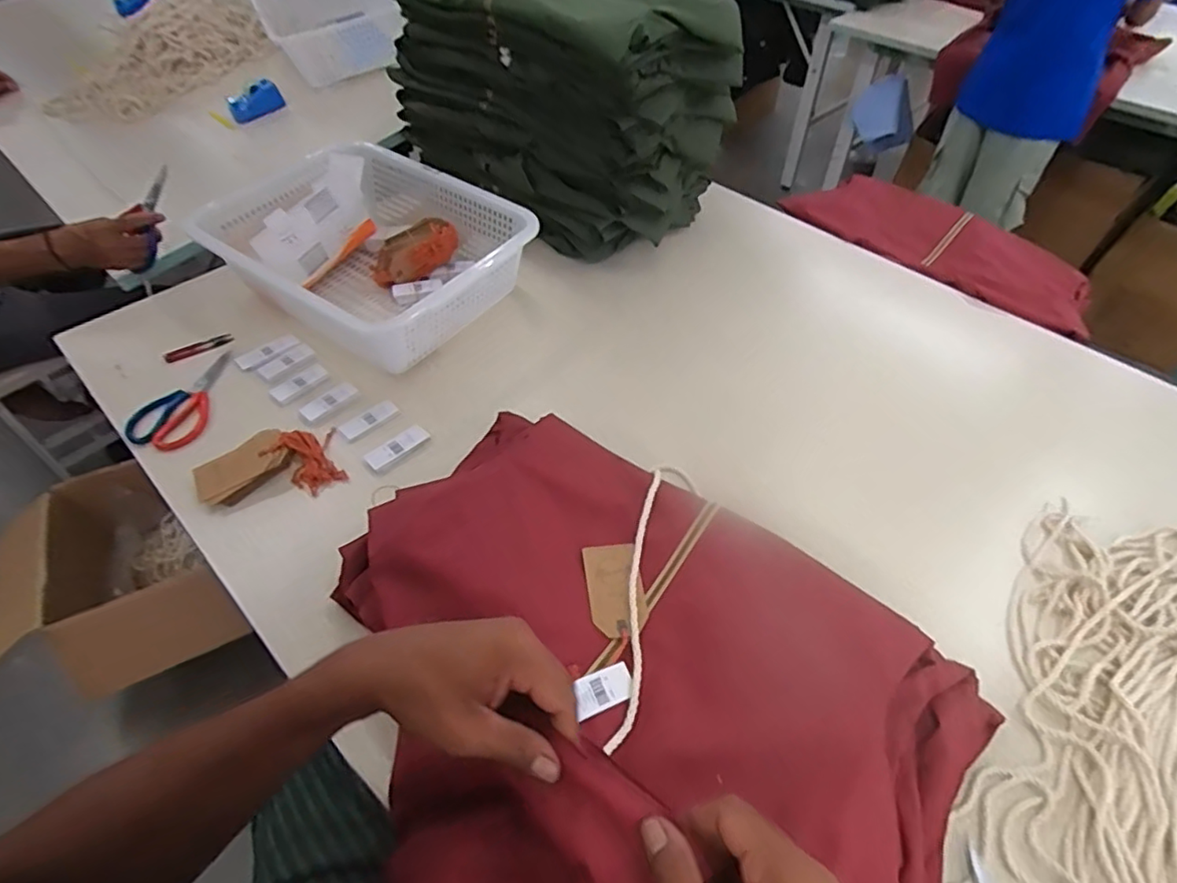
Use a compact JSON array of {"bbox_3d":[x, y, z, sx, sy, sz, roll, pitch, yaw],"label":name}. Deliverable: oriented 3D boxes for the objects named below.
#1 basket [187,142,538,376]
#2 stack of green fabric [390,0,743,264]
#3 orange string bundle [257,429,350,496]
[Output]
[{"bbox_3d":[-0.354,-0.322,0.997,0.485,0.140,0.360,30,56,22],"label":"basket"},{"bbox_3d":[-0.060,-0.629,1.095,0.563,0.379,0.324,34,57,24],"label":"stack of green fabric"},{"bbox_3d":[-0.370,0.023,0.798,0.086,0.035,0.094,1,50,-1],"label":"orange string bundle"}]

